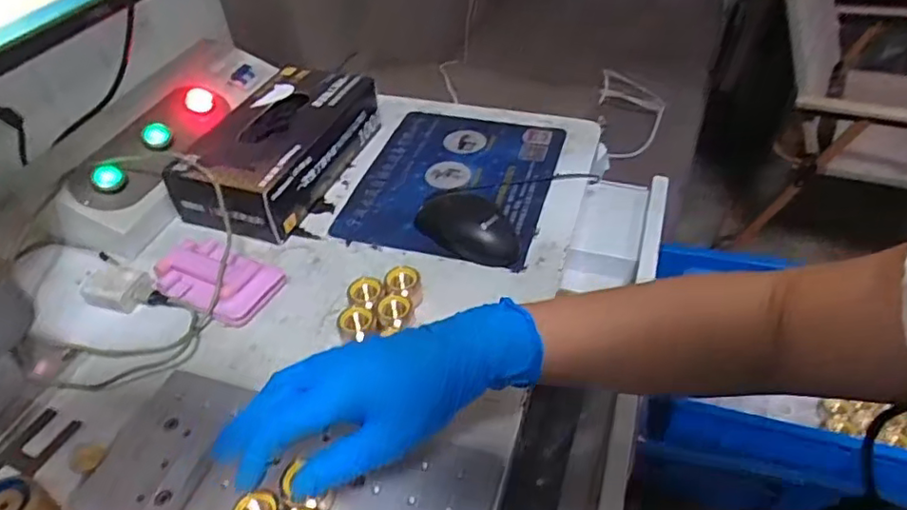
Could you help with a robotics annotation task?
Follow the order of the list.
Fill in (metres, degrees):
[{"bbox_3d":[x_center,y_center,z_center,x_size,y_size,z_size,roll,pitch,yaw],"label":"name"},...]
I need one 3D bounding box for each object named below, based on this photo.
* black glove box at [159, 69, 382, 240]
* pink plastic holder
[{"bbox_3d":[-0.183,-0.117,0.659,0.124,0.071,0.225,12,45,17],"label":"black glove box"},{"bbox_3d":[-0.212,0.017,0.549,0.106,0.021,0.068,17,48,22],"label":"pink plastic holder"}]

